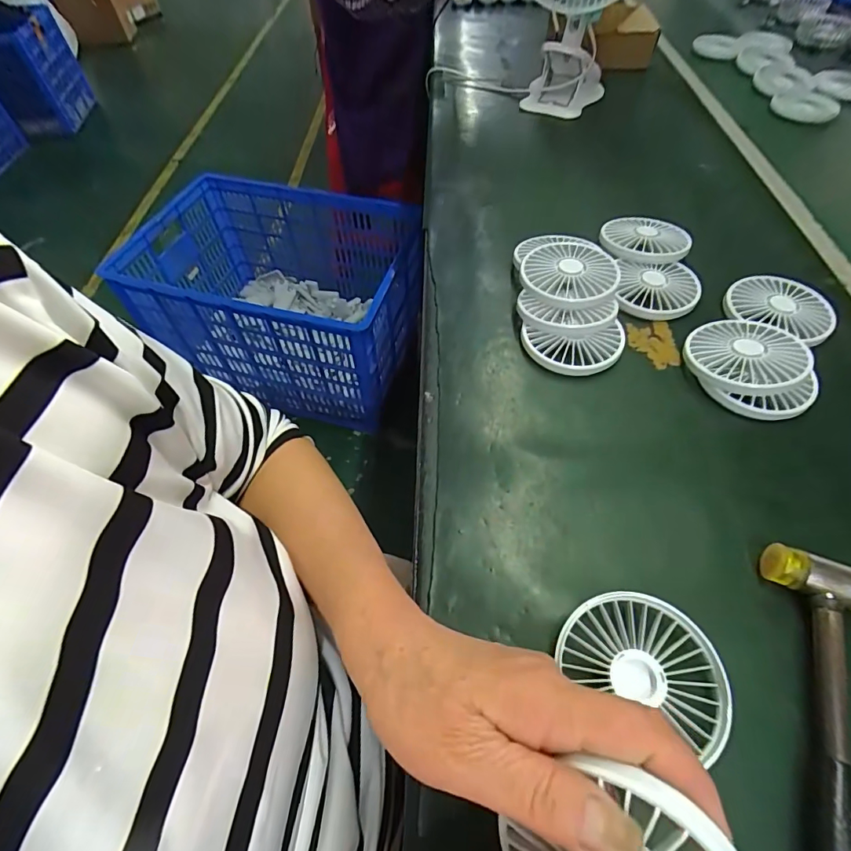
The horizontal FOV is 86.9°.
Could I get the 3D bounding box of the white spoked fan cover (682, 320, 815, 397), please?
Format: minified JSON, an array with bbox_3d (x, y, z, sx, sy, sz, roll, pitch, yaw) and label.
[{"bbox_3d":[0.268,-0.060,0.377,0.085,0.011,0.085,-14,49,9],"label":"white spoked fan cover"}]

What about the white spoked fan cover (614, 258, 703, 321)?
[{"bbox_3d":[0.230,-0.135,0.446,0.077,0.015,0.077,16,57,12],"label":"white spoked fan cover"}]

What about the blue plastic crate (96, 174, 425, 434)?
[{"bbox_3d":[-0.361,-0.338,1.225,0.653,0.377,0.462,10,56,8],"label":"blue plastic crate"}]

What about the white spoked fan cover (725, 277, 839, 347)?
[{"bbox_3d":[0.332,-0.111,0.421,0.087,0.015,0.085,18,58,13],"label":"white spoked fan cover"}]

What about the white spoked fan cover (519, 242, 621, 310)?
[{"bbox_3d":[0.136,-0.141,0.426,0.088,0.020,0.083,-38,63,-18],"label":"white spoked fan cover"}]

